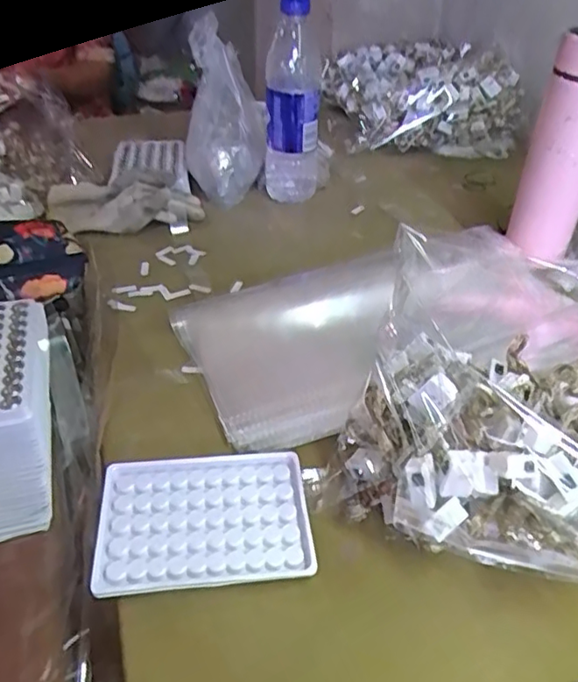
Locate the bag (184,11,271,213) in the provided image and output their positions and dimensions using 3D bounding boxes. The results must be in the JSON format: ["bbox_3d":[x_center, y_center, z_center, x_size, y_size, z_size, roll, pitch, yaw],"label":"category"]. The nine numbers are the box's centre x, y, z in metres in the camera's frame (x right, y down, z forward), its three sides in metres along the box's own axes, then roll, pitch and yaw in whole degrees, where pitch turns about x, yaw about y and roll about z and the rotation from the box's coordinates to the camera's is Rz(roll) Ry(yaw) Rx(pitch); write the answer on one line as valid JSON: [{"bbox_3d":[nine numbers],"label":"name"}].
[{"bbox_3d":[-0.077,-0.275,0.738,0.103,0.182,0.122,-6,38,-8],"label":"bag"}]

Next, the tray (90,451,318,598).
[{"bbox_3d":[-0.054,0.111,0.387,0.129,0.011,0.093,-4,39,-7],"label":"tray"}]

